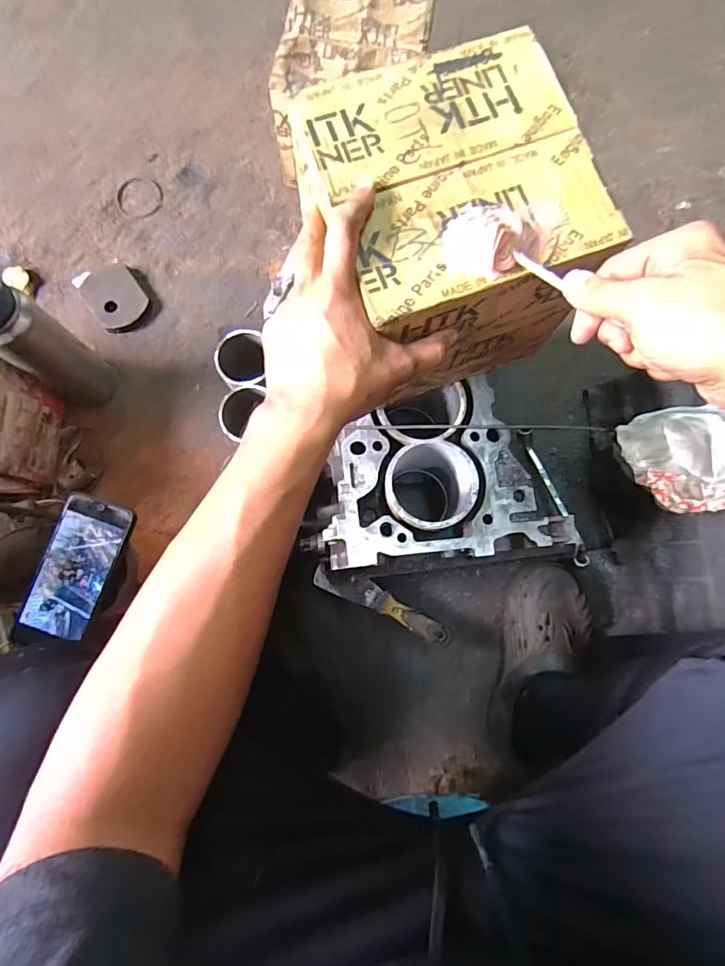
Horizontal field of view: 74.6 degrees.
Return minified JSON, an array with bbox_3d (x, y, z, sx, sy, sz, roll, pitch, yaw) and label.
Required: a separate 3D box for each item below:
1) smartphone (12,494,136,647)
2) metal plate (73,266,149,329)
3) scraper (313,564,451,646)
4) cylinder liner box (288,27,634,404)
[{"bbox_3d":[-0.303,0.095,0.507,0.076,0.015,0.158,17,80,2],"label":"smartphone"},{"bbox_3d":[-0.405,-0.307,0.776,0.083,0.016,0.121,-36,82,-7],"label":"metal plate"},{"bbox_3d":[0.027,0.161,0.644,0.196,0.023,0.038,24,81,3],"label":"scraper"},{"bbox_3d":[0.065,-0.200,0.385,0.175,0.154,0.181,-19,82,-3],"label":"cylinder liner box"}]

